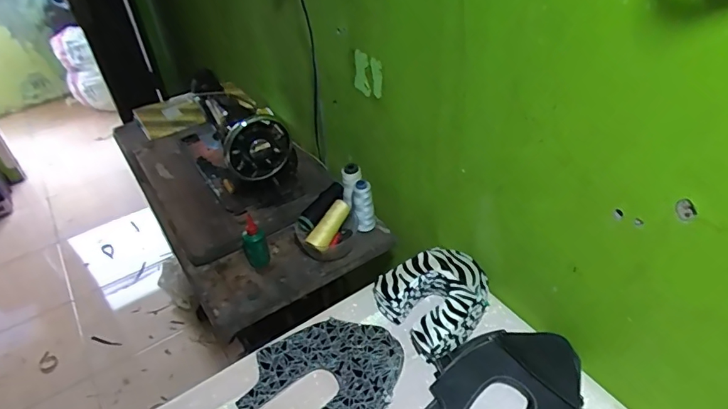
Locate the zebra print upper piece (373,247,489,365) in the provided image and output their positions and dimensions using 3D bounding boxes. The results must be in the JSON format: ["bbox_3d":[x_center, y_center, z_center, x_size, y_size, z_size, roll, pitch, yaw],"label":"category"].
[{"bbox_3d":[0.125,0.151,0.799,0.169,0.062,0.163,-25,44,-23],"label":"zebra print upper piece"}]

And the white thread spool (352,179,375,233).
[{"bbox_3d":[-0.002,0.003,0.970,0.044,0.111,0.044,-4,40,-1],"label":"white thread spool"}]

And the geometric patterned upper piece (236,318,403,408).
[{"bbox_3d":[-0.056,0.266,0.716,0.238,0.044,0.184,-25,44,-23],"label":"geometric patterned upper piece"}]

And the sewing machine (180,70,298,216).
[{"bbox_3d":[-0.310,-0.160,1.108,0.164,0.235,0.380,-24,44,-23],"label":"sewing machine"}]

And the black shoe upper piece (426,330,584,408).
[{"bbox_3d":[0.205,0.272,0.687,0.190,0.032,0.233,27,48,32],"label":"black shoe upper piece"}]

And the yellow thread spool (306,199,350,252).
[{"bbox_3d":[-0.068,0.040,0.940,0.038,0.034,0.114,21,61,27],"label":"yellow thread spool"}]

